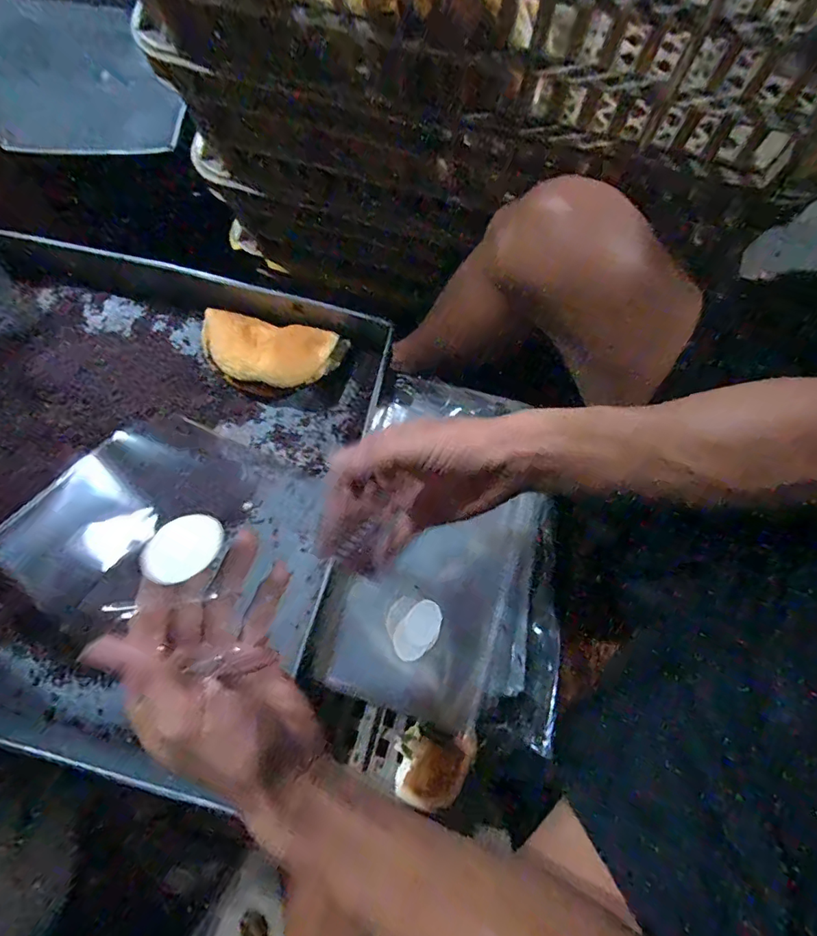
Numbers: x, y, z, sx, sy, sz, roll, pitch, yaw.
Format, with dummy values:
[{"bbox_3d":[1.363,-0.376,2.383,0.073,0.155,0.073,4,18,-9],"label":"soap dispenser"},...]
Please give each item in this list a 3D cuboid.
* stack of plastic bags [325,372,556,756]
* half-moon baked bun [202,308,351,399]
[{"bbox_3d":[0.044,0.092,0.474,0.201,0.047,0.279,10,75,2],"label":"stack of plastic bags"},{"bbox_3d":[-0.141,-0.114,0.529,0.138,0.051,0.073,8,75,1],"label":"half-moon baked bun"}]

